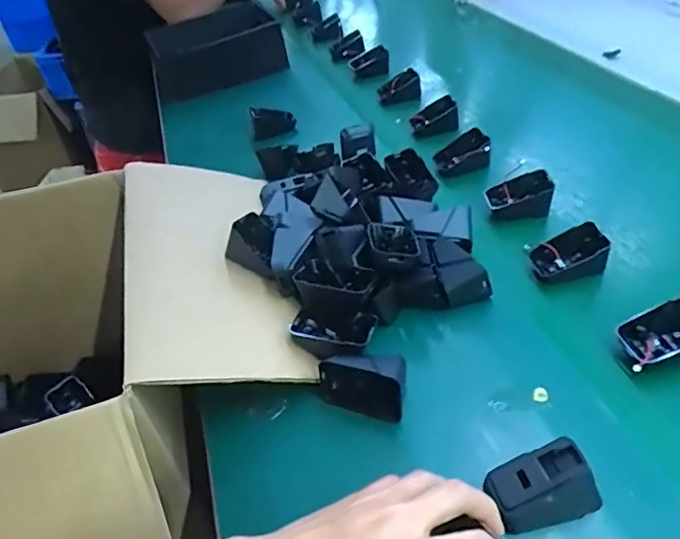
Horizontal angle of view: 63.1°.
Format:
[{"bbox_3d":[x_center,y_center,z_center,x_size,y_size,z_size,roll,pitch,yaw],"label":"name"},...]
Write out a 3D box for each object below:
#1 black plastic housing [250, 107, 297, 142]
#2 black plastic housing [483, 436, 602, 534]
[{"bbox_3d":[-0.101,-0.223,0.840,0.065,0.037,0.033,-11,39,-2],"label":"black plastic housing"},{"bbox_3d":[0.129,0.138,0.355,0.062,0.038,0.038,-12,40,-5],"label":"black plastic housing"}]

